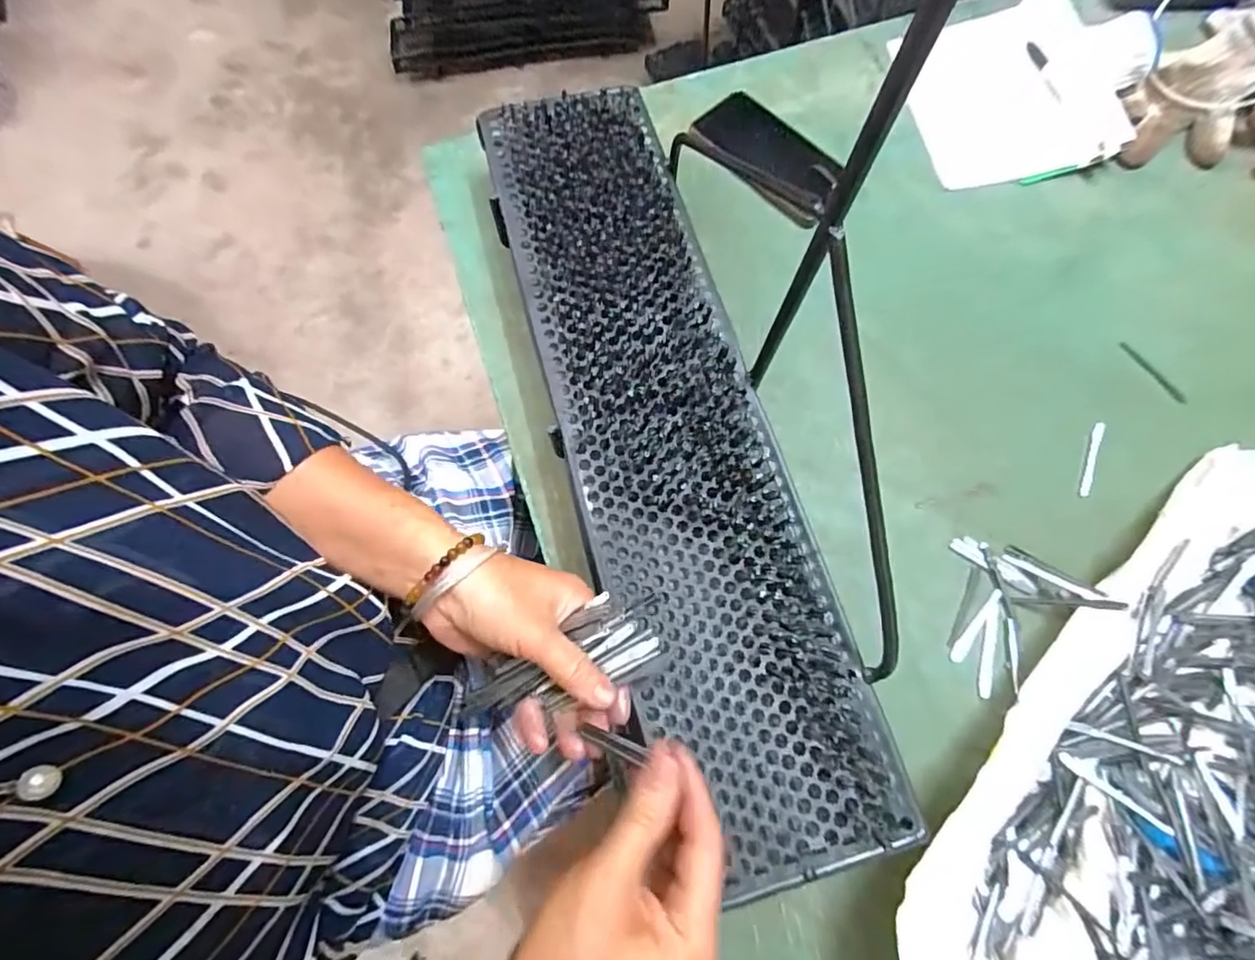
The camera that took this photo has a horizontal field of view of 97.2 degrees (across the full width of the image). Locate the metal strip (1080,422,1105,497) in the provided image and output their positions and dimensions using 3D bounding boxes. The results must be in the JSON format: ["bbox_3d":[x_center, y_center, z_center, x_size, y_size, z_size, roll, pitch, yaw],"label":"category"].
[{"bbox_3d":[0.376,-0.017,0.449,0.009,0.005,0.070,26,76,9],"label":"metal strip"}]

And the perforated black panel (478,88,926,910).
[{"bbox_3d":[0.022,-0.044,0.389,0.147,0.023,0.571,-16,73,-3],"label":"perforated black panel"}]

